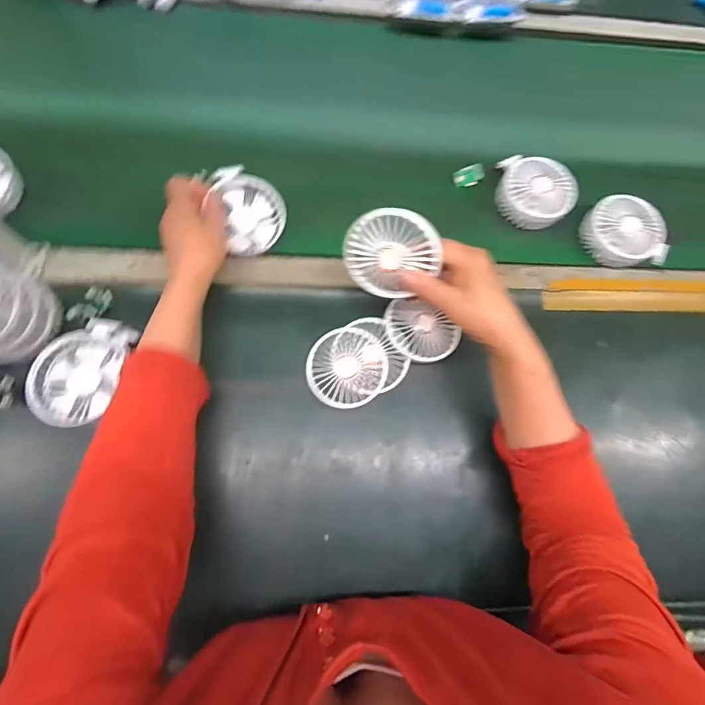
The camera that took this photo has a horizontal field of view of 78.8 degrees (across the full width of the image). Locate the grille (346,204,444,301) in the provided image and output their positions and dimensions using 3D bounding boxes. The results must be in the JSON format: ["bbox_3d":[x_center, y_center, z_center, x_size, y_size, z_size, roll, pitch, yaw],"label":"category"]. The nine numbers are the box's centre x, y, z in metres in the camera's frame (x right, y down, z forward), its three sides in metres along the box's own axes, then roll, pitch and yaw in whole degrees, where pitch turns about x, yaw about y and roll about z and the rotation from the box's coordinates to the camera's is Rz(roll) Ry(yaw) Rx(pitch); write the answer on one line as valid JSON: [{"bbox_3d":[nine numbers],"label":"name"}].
[{"bbox_3d":[0.034,-0.093,0.410,0.083,0.090,0.011,37,40,-9],"label":"grille"}]

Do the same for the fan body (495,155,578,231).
[{"bbox_3d":[0.233,-0.212,0.562,0.076,0.042,0.107,-40,81,-14],"label":"fan body"}]

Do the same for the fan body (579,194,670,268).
[{"bbox_3d":[0.349,-0.154,0.555,0.089,0.037,0.087,0,75,1],"label":"fan body"}]

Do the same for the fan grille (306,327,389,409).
[{"bbox_3d":[-0.006,0.017,0.491,0.088,0.027,0.090,-2,75,1],"label":"fan grille"}]

